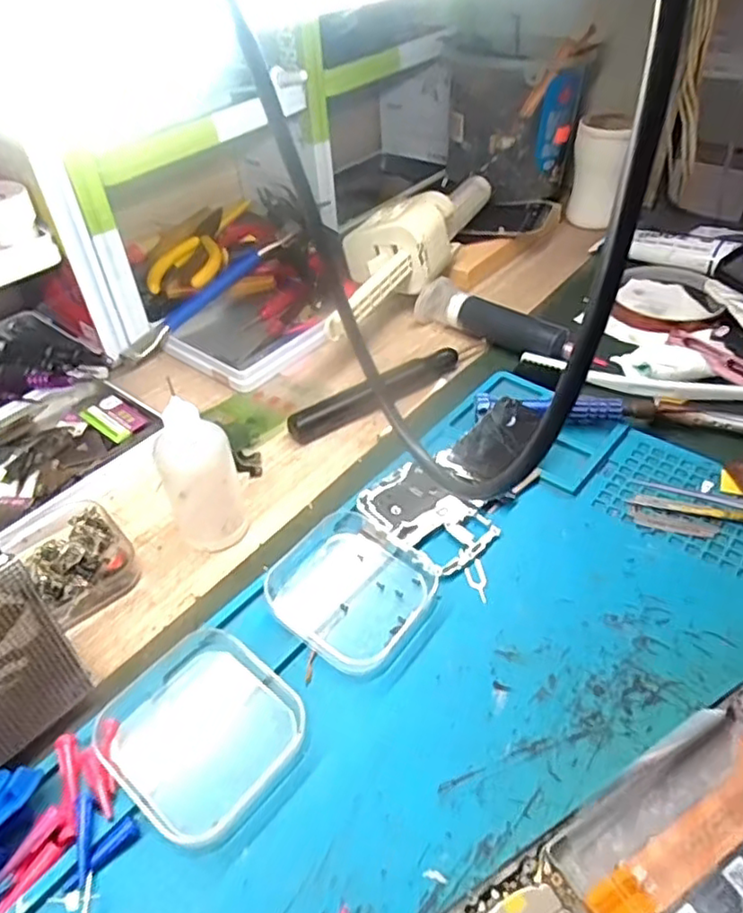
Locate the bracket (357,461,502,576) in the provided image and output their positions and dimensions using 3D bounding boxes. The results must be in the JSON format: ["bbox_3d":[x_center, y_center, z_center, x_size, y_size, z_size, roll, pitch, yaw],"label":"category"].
[{"bbox_3d":[0.028,0.029,0.323,0.046,0.007,0.064,-31,50,-27],"label":"bracket"}]

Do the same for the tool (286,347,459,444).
[{"bbox_3d":[0.005,-0.041,0.403,0.122,0.014,0.018,-27,48,-24],"label":"tool"}]

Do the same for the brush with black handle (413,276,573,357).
[{"bbox_3d":[0.084,-0.094,0.444,0.120,0.023,0.032,28,51,29],"label":"brush with black handle"}]

